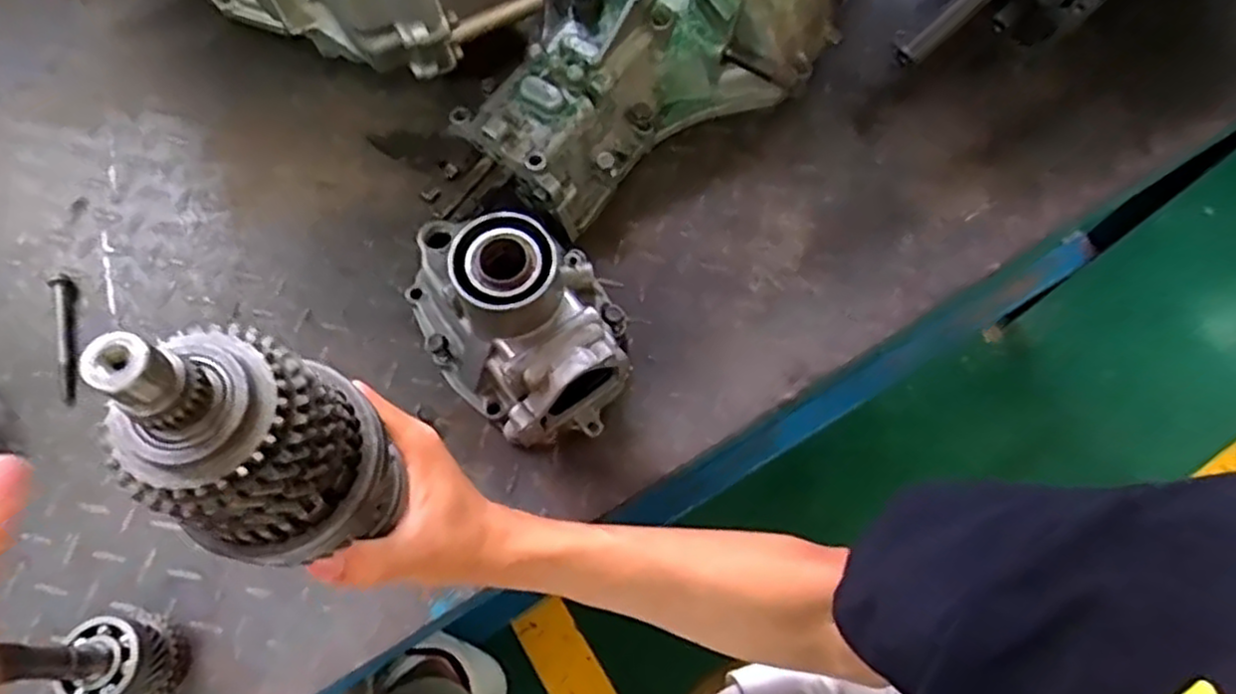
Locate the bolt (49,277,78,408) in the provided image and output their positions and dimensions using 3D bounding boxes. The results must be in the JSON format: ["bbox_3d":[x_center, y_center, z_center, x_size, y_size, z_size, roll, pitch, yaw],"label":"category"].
[{"bbox_3d":[-0.417,-0.008,0.558,0.013,0.010,0.109,-19,69,-8],"label":"bolt"}]

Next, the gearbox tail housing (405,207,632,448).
[{"bbox_3d":[-0.071,-0.030,0.499,0.172,0.140,0.127,36,72,14],"label":"gearbox tail housing"}]

